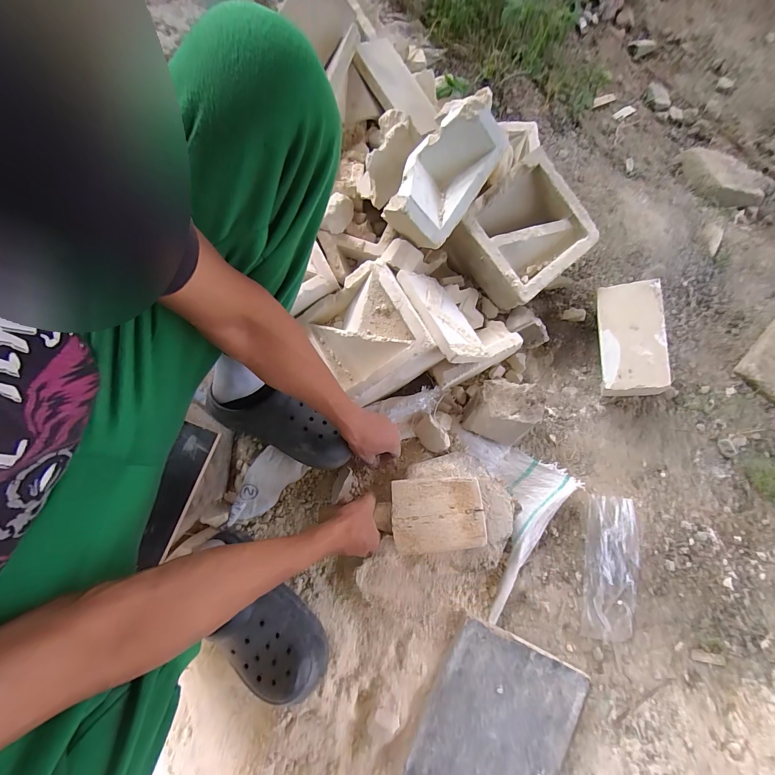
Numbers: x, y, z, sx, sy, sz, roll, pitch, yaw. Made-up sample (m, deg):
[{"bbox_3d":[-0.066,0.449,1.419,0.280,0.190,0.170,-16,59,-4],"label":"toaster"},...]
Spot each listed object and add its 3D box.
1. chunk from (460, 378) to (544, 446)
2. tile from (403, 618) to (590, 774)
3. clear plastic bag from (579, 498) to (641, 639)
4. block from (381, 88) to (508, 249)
[{"bbox_3d":[0.209,0.041,0.627,0.113,0.077,0.101,20,78,2],"label":"chunk"},{"bbox_3d":[0.178,0.539,0.547,0.246,0.014,0.248,28,77,-3],"label":"tile"},{"bbox_3d":[0.404,0.323,0.617,0.086,0.021,0.238,7,76,1],"label":"clear plastic bag"},{"bbox_3d":[0.091,-0.352,0.572,0.129,0.094,0.212,34,96,-5],"label":"block"}]

